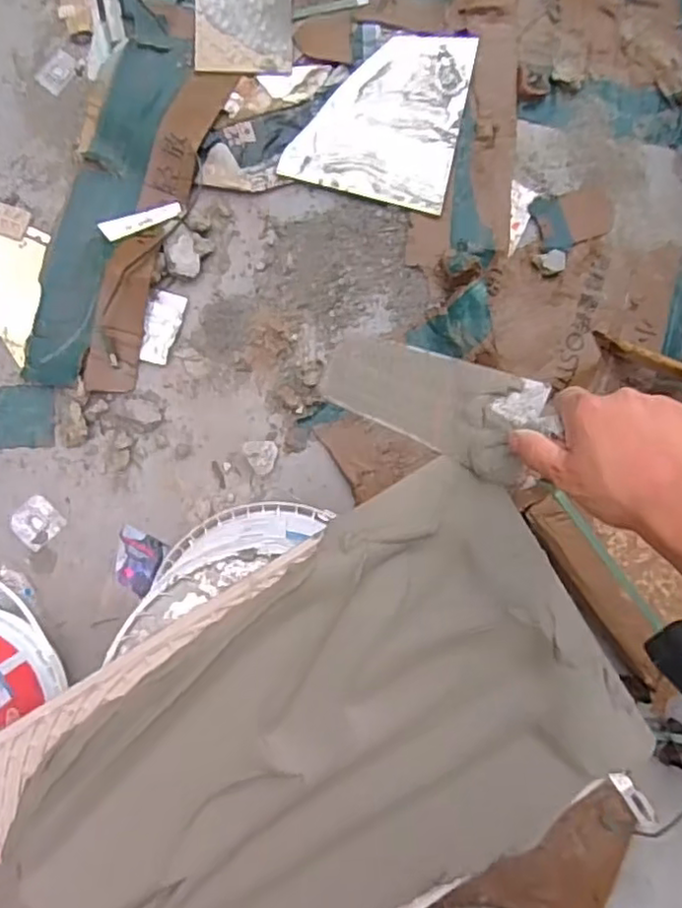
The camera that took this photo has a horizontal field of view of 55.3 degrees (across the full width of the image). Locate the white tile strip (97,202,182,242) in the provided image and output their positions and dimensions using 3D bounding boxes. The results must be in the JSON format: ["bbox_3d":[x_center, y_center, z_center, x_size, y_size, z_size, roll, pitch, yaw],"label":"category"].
[{"bbox_3d":[-0.287,-0.338,0.936,0.117,0.009,0.032,-20,88,-1],"label":"white tile strip"}]

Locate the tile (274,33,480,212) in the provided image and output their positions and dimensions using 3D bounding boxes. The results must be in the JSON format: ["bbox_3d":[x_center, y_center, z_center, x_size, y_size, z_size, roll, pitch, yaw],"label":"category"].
[{"bbox_3d":[0.061,-0.512,0.973,0.237,0.015,0.258,13,88,0],"label":"tile"}]

